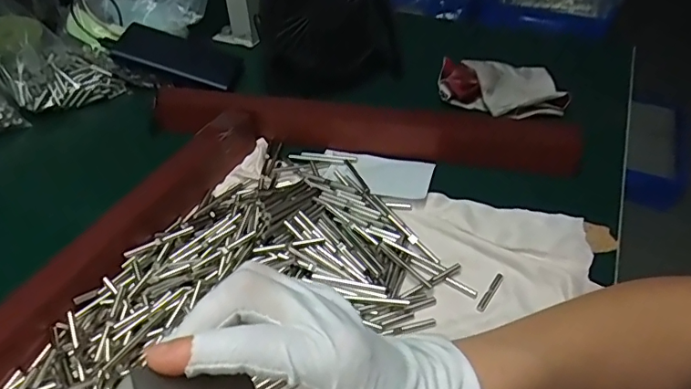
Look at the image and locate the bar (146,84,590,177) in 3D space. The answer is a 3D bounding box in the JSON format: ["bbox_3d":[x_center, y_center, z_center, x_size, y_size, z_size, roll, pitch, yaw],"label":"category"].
[{"bbox_3d":[0.013,-0.068,0.483,0.400,0.035,0.047,7,45,8],"label":"bar"}]

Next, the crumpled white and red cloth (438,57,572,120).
[{"bbox_3d":[0.157,-0.112,0.521,0.119,0.027,0.095,-5,45,-5],"label":"crumpled white and red cloth"}]

